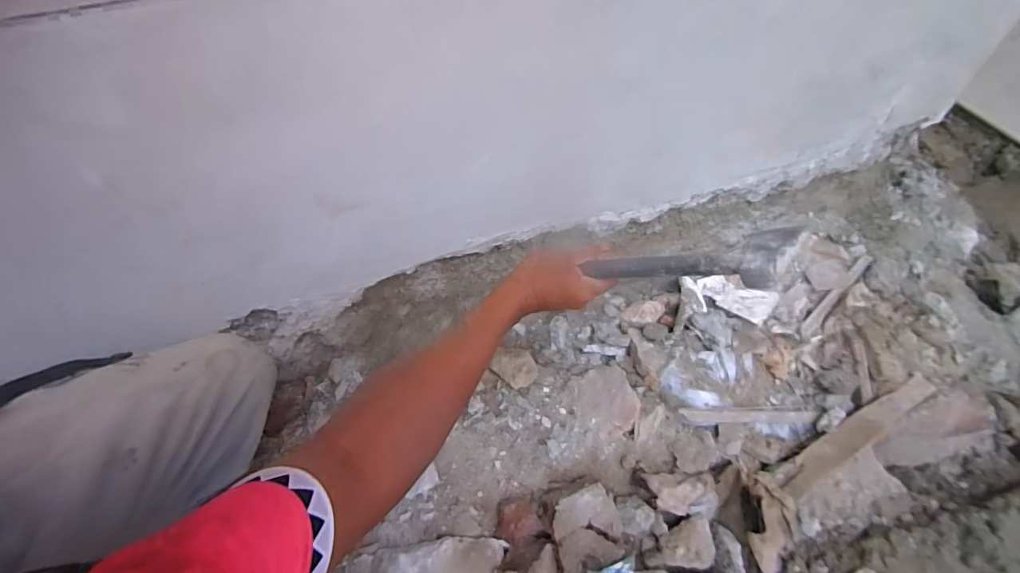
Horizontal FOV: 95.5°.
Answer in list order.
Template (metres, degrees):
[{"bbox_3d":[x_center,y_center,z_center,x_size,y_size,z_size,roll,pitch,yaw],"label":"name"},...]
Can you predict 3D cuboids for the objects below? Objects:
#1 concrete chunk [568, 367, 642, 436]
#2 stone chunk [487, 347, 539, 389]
[{"bbox_3d":[0.138,0.168,0.690,0.090,0.033,0.097,-1,54,1],"label":"concrete chunk"},{"bbox_3d":[0.009,0.125,0.730,0.071,0.025,0.056,32,61,23],"label":"stone chunk"}]

